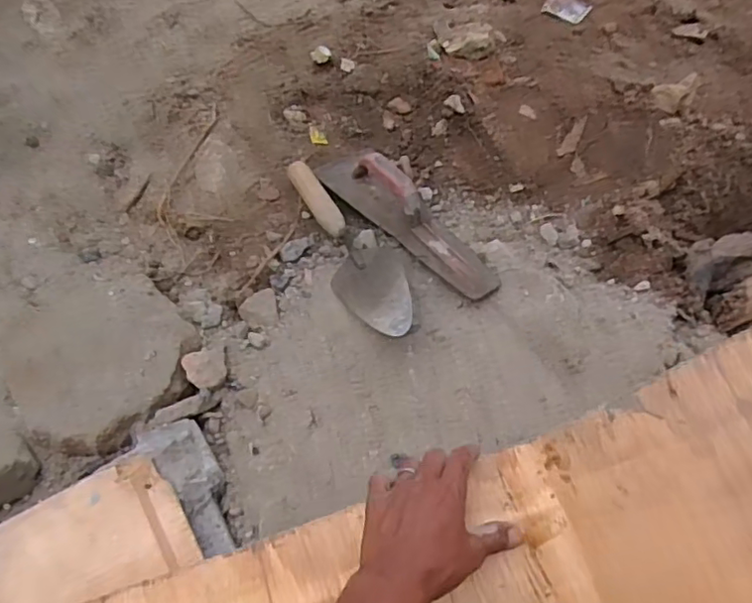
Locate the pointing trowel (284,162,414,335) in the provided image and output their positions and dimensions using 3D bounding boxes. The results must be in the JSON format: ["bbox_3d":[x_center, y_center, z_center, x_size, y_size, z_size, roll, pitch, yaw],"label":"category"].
[{"bbox_3d":[-0.024,-0.069,0.772,0.090,0.043,0.296,-18,57,-11],"label":"pointing trowel"}]

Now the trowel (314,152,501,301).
[{"bbox_3d":[0.043,-0.119,0.795,0.295,0.064,0.086,38,64,23],"label":"trowel"}]

